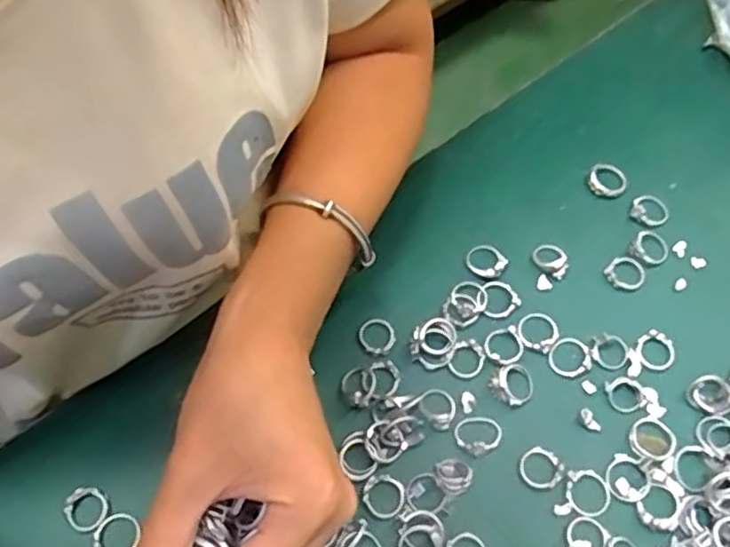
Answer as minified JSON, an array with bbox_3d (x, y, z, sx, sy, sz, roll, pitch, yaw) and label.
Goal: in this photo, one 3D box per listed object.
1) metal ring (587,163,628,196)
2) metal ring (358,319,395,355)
[{"bbox_3d":[0.148,-0.058,0.401,0.023,0.004,0.021,-2,62,3],"label":"metal ring"},{"bbox_3d":[0.006,0.034,0.361,0.020,0.004,0.020,-2,62,3],"label":"metal ring"}]

